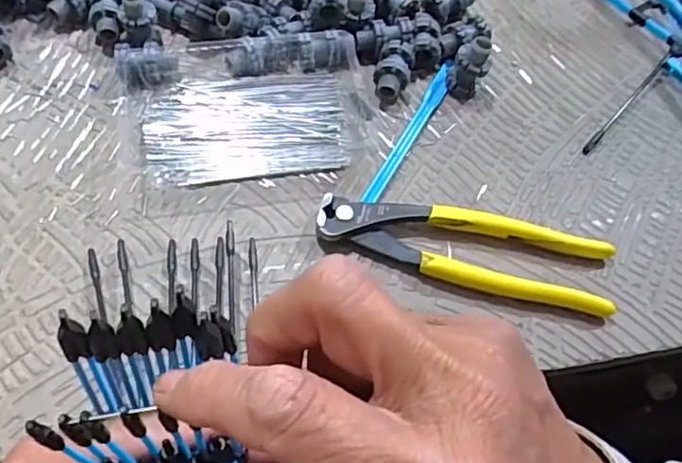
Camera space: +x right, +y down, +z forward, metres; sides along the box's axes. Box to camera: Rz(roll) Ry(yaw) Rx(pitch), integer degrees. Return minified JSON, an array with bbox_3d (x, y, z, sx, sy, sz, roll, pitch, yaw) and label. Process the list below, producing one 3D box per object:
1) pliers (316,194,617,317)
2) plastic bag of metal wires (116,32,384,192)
[{"bbox_3d":[0.068,0.010,0.332,0.162,0.014,0.042,12,61,3],"label":"pliers"},{"bbox_3d":[-0.057,-0.083,0.379,0.152,0.018,0.109,-8,66,-9],"label":"plastic bag of metal wires"}]

